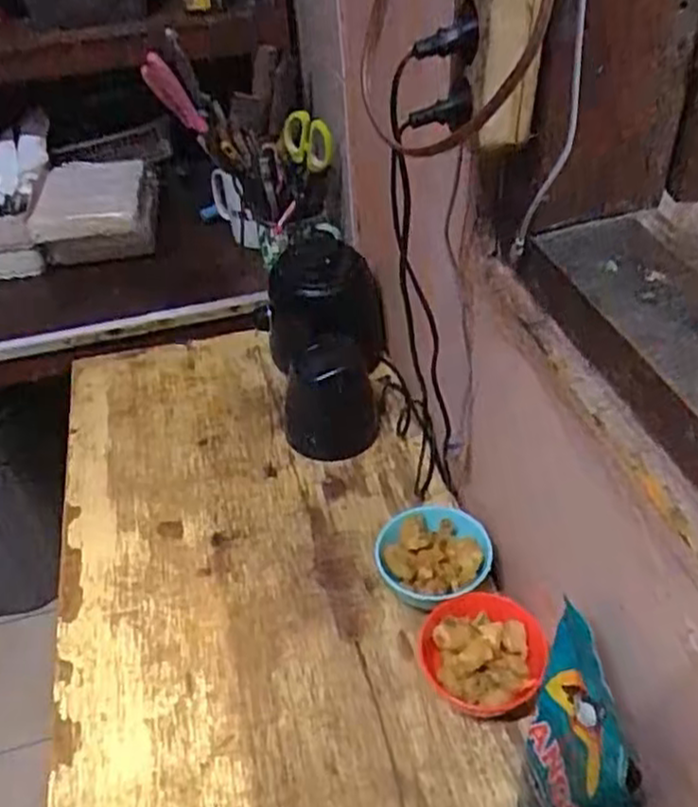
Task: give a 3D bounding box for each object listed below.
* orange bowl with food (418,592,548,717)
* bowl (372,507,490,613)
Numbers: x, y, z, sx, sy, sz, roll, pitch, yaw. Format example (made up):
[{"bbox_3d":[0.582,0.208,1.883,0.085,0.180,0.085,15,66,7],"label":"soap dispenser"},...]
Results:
[{"bbox_3d":[0.123,0.232,0.678,0.107,0.046,0.103,-3,41,3],"label":"orange bowl with food"},{"bbox_3d":[0.086,0.161,0.756,0.107,0.057,0.102,-3,41,3],"label":"bowl"}]

